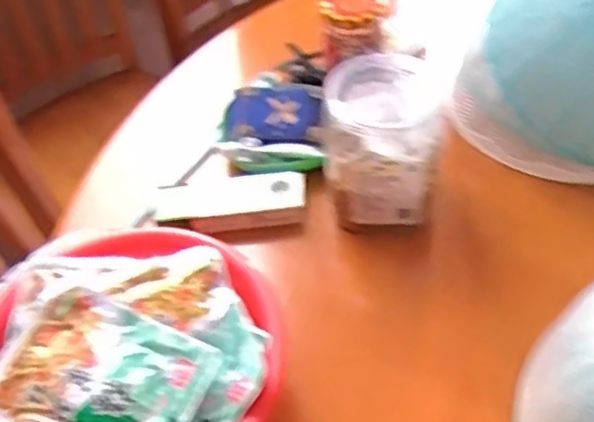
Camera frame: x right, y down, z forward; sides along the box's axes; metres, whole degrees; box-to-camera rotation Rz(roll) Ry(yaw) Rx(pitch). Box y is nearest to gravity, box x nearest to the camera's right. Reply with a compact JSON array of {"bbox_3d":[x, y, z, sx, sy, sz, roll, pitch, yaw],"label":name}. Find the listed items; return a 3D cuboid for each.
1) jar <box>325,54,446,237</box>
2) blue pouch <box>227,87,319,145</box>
[{"bbox_3d":[0.082,-0.062,0.666,0.102,0.141,0.110,-2,48,2],"label":"jar"},{"bbox_3d":[-0.028,-0.105,0.764,0.100,0.022,0.068,2,77,14],"label":"blue pouch"}]

